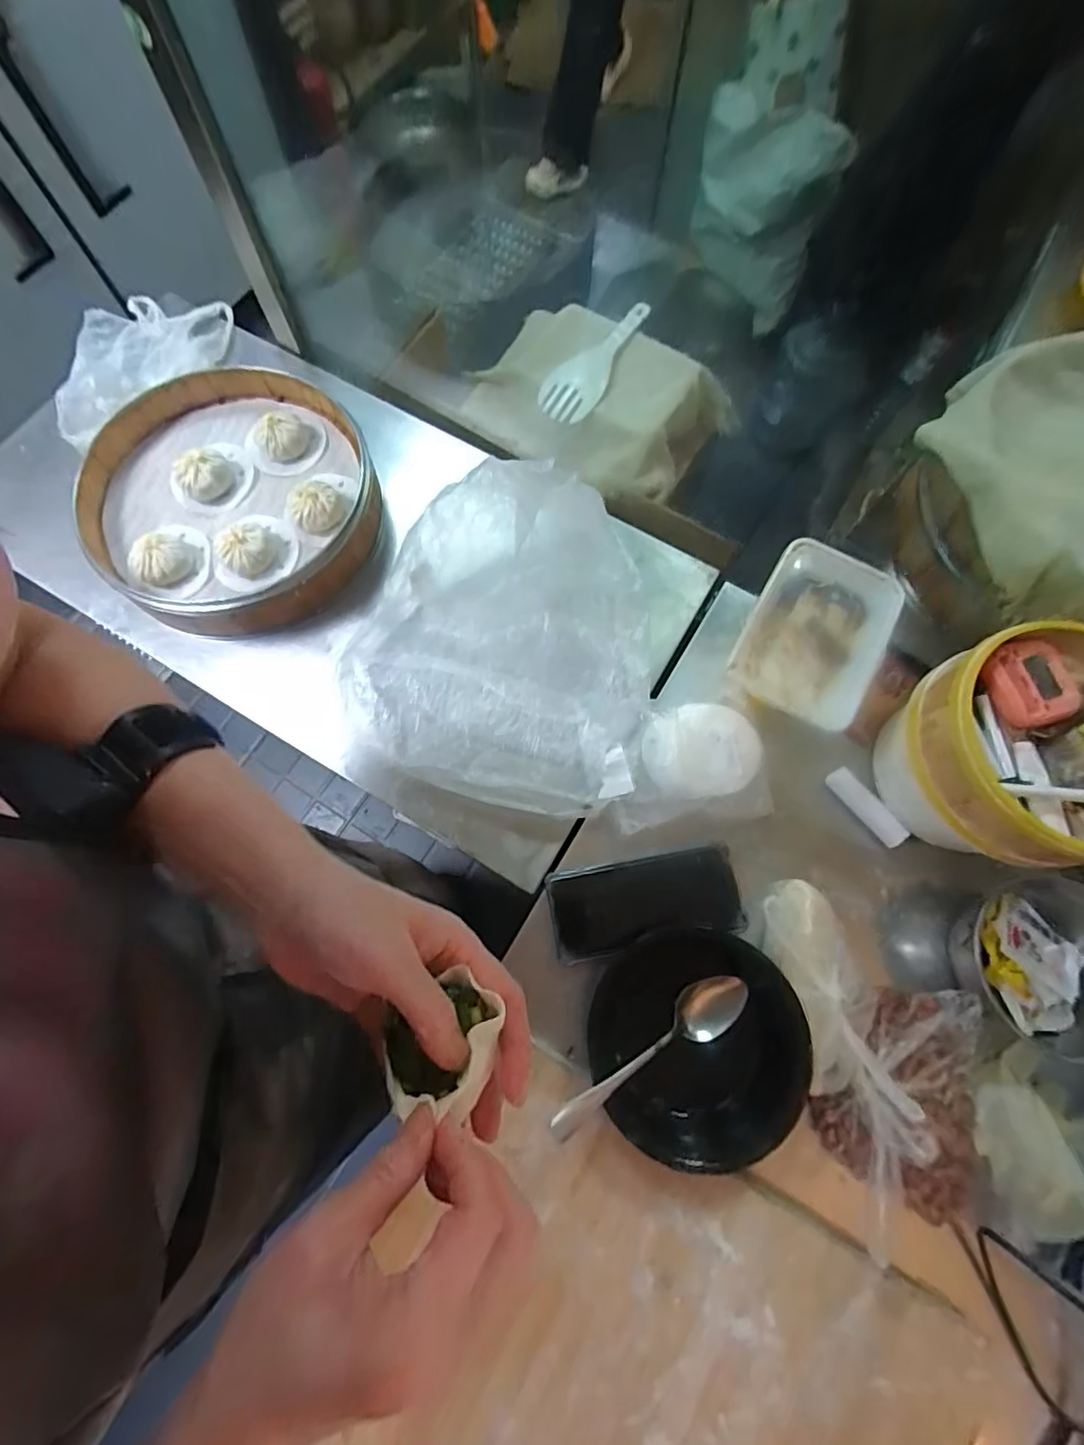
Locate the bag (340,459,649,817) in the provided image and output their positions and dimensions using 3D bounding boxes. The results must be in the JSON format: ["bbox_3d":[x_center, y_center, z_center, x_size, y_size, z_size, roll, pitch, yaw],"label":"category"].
[{"bbox_3d":[-0.039,-0.084,0.508,0.279,0.149,0.275,9,71,2],"label":"bag"}]

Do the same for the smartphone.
[{"bbox_3d":[0.090,0.158,0.504,0.163,0.016,0.074,-13,67,5],"label":"smartphone"}]

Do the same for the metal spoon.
[{"bbox_3d":[0.089,0.258,0.451,0.191,0.017,0.039,-21,72,-25],"label":"metal spoon"}]

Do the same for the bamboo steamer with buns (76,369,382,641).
[{"bbox_3d":[-0.318,-0.233,0.603,0.280,0.064,0.290,0,71,-1],"label":"bamboo steamer with buns"}]

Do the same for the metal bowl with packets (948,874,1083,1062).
[{"bbox_3d":[0.400,0.194,0.459,0.111,0.067,0.130,0,71,-1],"label":"metal bowl with packets"}]

